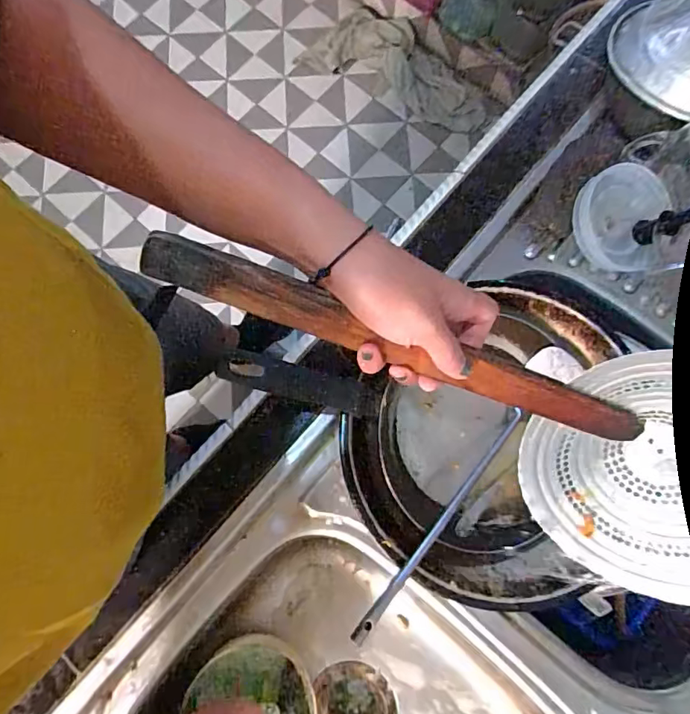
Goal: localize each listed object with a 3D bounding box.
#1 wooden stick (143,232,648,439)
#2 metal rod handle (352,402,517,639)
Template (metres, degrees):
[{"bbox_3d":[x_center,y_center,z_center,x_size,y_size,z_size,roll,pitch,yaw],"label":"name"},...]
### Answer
[{"bbox_3d":[0.059,-0.002,0.346,0.376,0.022,0.026,19,76,-20],"label":"wooden stick"},{"bbox_3d":[0.098,0.151,0.492,0.013,0.015,0.278,41,63,8],"label":"metal rod handle"}]

